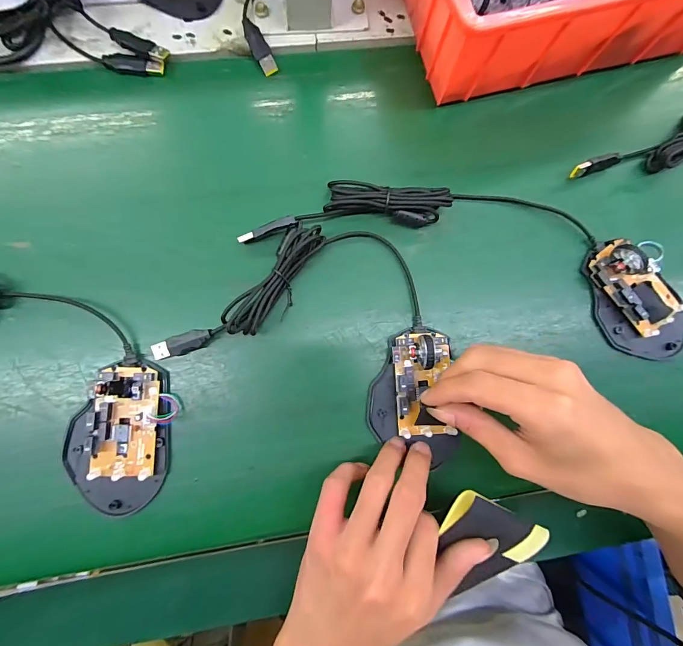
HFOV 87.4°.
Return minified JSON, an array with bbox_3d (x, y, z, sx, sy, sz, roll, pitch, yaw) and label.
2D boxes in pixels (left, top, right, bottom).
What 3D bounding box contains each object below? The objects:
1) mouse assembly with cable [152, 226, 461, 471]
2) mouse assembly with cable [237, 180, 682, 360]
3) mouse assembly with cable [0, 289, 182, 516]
[{"bbox_3d":[0.002,-0.001,0.276,0.233,0.032,0.150,24,83,-1],"label":"mouse assembly with cable"},{"bbox_3d":[0.119,-0.064,0.292,0.370,0.026,0.101,16,83,-2],"label":"mouse assembly with cable"},{"bbox_3d":[-0.245,0.028,0.263,0.278,0.024,0.115,30,83,0],"label":"mouse assembly with cable"}]

